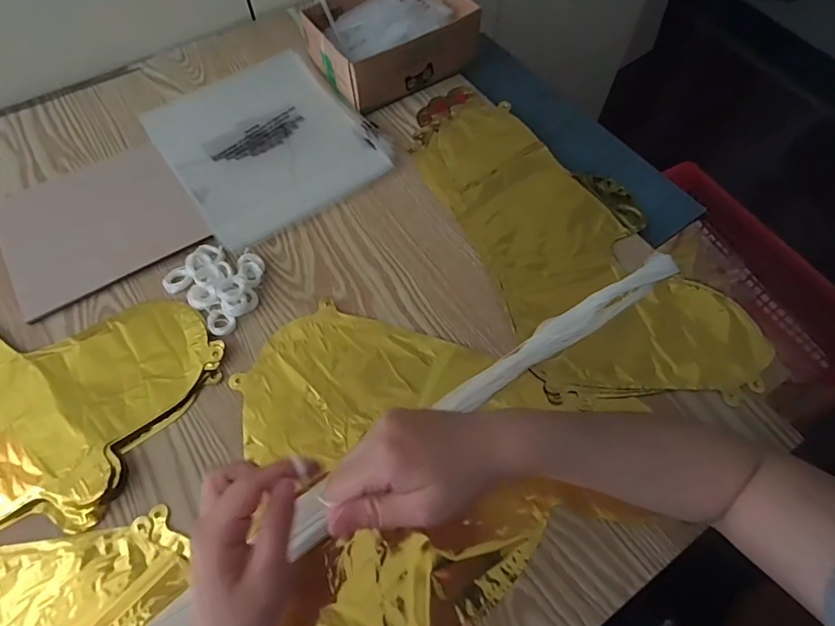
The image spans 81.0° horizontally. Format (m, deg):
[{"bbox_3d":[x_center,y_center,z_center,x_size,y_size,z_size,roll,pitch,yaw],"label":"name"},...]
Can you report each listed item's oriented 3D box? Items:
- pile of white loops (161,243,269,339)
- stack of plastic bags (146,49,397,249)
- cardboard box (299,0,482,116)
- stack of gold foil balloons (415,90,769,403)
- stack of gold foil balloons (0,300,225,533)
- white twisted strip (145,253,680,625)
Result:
[{"bbox_3d":[-0.190,-0.034,0.471,0.087,0.021,0.078,38,69,16],"label":"pile of white loops"},{"bbox_3d":[-0.170,-0.196,0.556,0.207,0.014,0.221,-33,69,-16],"label":"stack of plastic bags"},{"bbox_3d":[-0.032,-0.336,0.595,0.182,0.057,0.135,-31,68,-15],"label":"cardboard box"},{"bbox_3d":[0.152,-0.095,0.510,0.202,0.013,0.428,-21,66,-11],"label":"stack of gold foil balloons"},{"bbox_3d":[-0.401,0.031,0.438,0.397,0.014,0.235,26,66,11],"label":"stack of gold foil balloons"},{"bbox_3d":[-0.067,0.150,0.391,0.788,0.022,0.033,-33,69,-16],"label":"white twisted strip"}]

